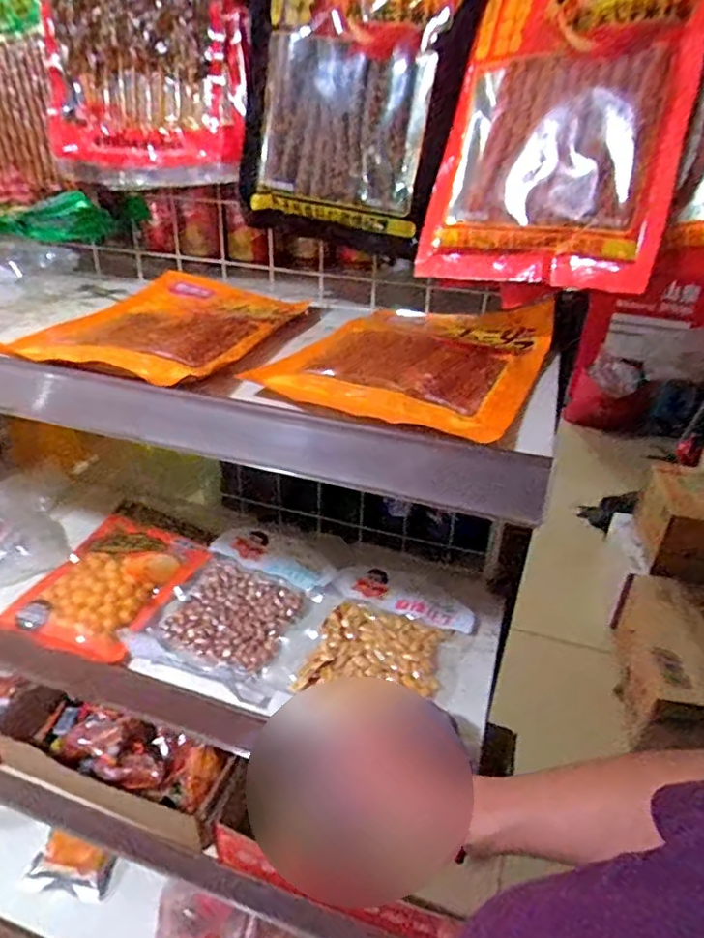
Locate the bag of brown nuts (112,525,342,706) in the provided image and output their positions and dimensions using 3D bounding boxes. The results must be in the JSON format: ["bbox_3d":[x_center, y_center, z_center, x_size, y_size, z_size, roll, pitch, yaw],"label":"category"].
[{"bbox_3d":[-0.129,0.154,0.688,0.163,0.018,0.220,12,33,17],"label":"bag of brown nuts"}]

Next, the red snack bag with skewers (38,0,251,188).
[{"bbox_3d":[-0.198,-0.408,0.550,0.196,0.255,0.038,5,16,4],"label":"red snack bag with skewers"}]

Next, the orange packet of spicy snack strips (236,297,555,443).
[{"bbox_3d":[0.056,-0.096,0.490,0.189,0.032,0.262,16,34,23],"label":"orange packet of spicy snack strips"}]

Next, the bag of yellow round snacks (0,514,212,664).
[{"bbox_3d":[-0.292,0.129,0.709,0.164,0.025,0.206,11,32,15],"label":"bag of yellow round snacks"}]

